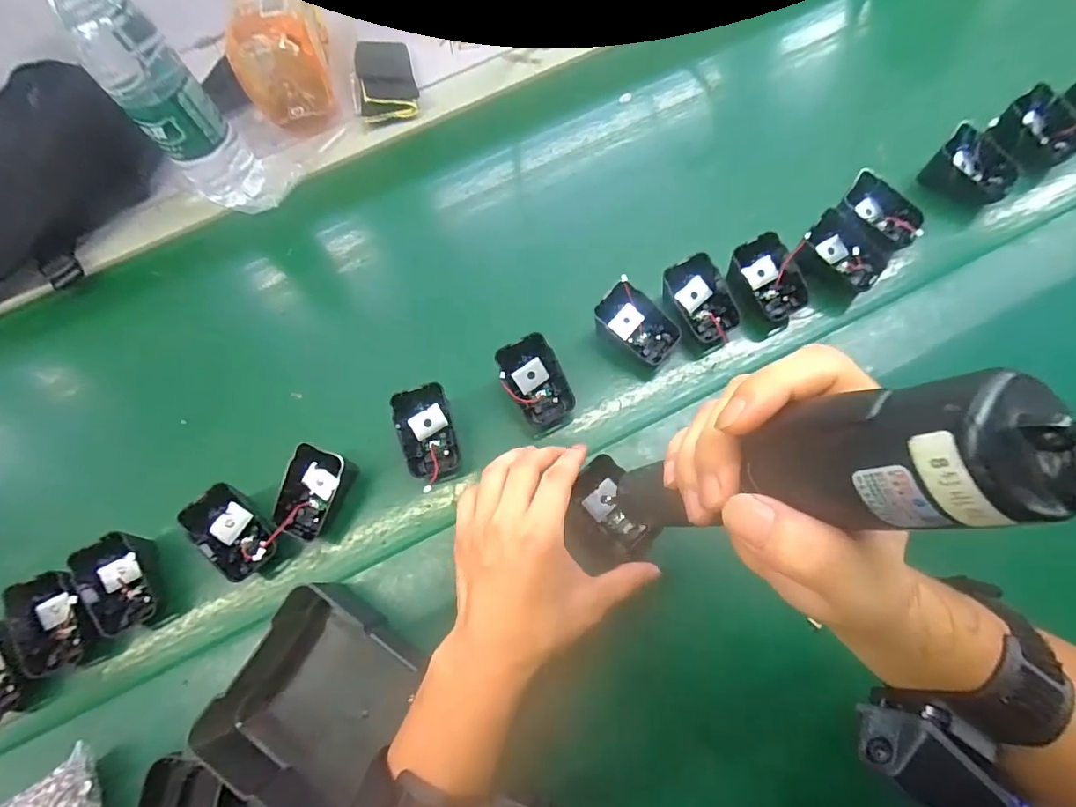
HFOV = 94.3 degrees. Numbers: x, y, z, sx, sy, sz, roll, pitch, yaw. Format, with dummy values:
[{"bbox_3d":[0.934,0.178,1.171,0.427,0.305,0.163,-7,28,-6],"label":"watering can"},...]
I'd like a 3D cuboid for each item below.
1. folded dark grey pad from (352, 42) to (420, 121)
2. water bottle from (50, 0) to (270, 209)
[{"bbox_3d":[-0.170,-0.357,0.546,0.066,0.030,0.111,-13,70,2],"label":"folded dark grey pad"},{"bbox_3d":[-0.321,-0.263,0.423,0.066,0.219,0.056,-41,72,-8],"label":"water bottle"}]

